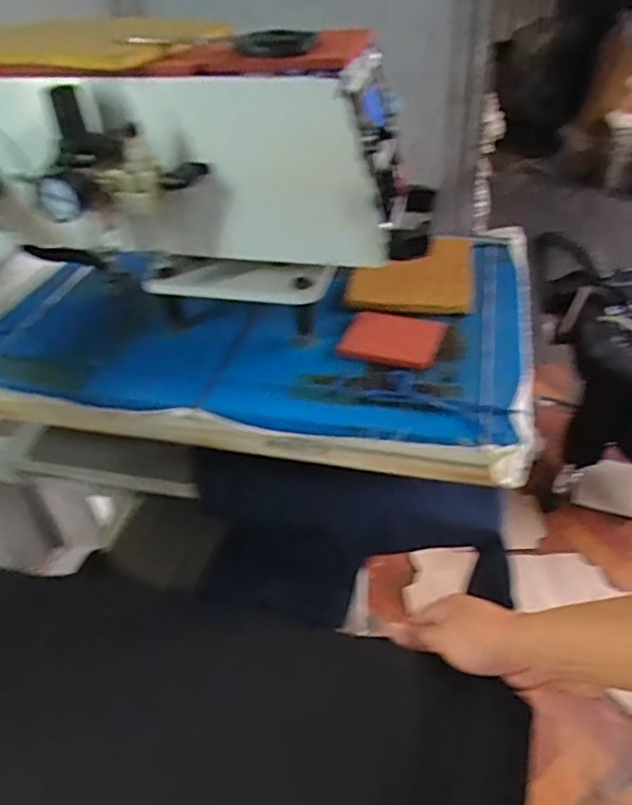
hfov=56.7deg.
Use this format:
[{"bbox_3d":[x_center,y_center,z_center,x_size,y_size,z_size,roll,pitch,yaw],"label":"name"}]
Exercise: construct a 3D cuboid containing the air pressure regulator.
[{"bbox_3d":[-0.176,-0.210,0.507,0.145,0.093,0.070,-1,40,3],"label":"air pressure regulator"}]

